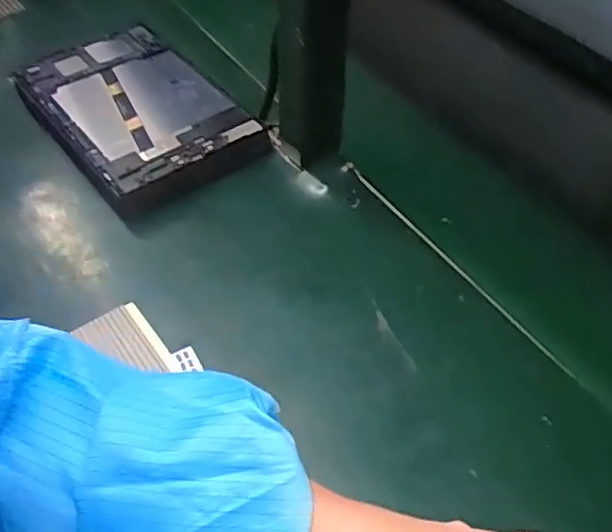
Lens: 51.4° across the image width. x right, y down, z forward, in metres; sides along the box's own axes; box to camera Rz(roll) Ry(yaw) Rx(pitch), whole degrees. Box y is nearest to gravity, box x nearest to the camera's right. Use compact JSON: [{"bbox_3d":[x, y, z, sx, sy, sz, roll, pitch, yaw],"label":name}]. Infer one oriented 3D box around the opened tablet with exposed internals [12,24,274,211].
[{"bbox_3d":[-0.172,-0.164,0.631,0.160,0.023,0.258,-29,56,-24],"label":"opened tablet with exposed internals"}]

